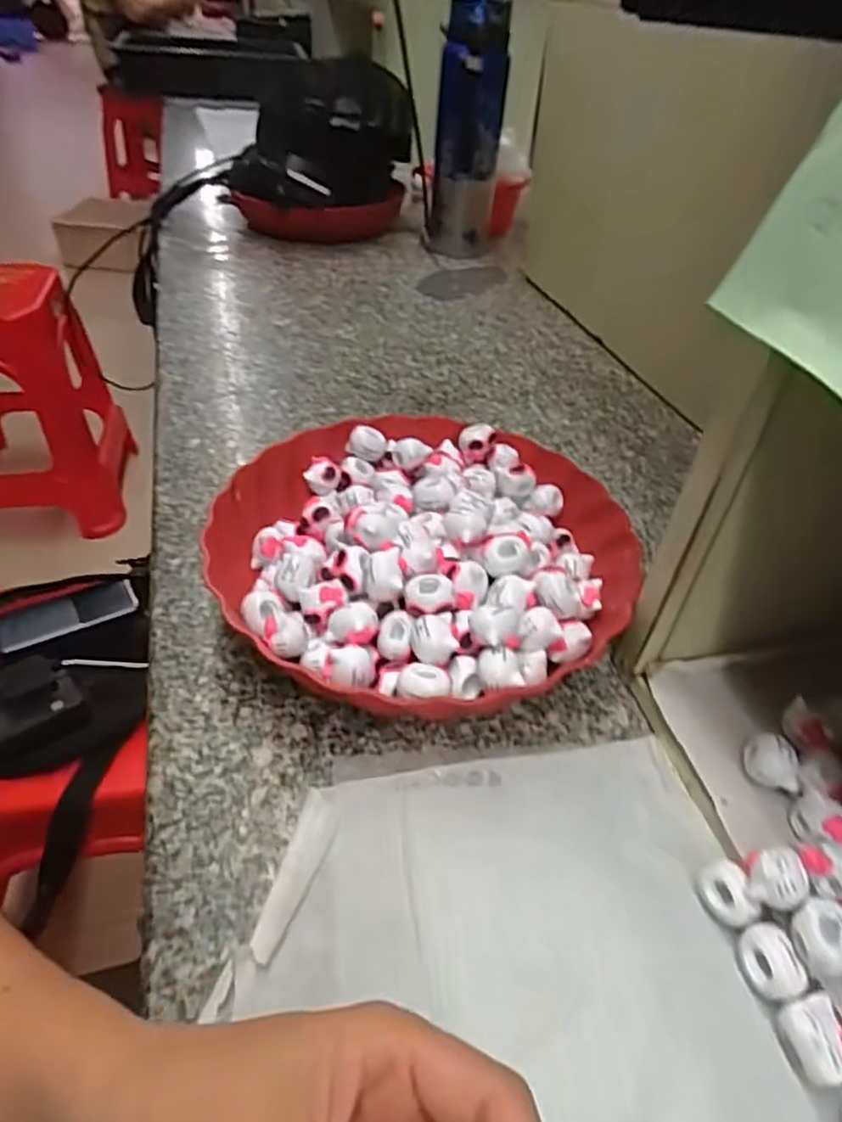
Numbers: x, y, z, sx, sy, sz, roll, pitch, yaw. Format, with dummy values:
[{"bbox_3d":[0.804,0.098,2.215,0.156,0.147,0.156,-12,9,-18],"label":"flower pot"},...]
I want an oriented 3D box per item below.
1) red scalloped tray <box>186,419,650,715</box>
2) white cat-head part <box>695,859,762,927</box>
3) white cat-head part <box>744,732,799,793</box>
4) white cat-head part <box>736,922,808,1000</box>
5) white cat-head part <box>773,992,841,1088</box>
[{"bbox_3d":[0.004,-0.009,0.398,0.231,0.061,0.223,-32,53,-33],"label":"red scalloped tray"},{"bbox_3d":[0.124,0.137,0.276,0.017,0.020,0.023,-4,42,-9],"label":"white cat-head part"},{"bbox_3d":[0.158,0.090,0.304,0.021,0.013,0.021,21,45,19],"label":"white cat-head part"},{"bbox_3d":[0.133,0.154,0.259,0.016,0.019,0.024,-7,43,-12],"label":"white cat-head part"},{"bbox_3d":[0.142,0.171,0.241,0.021,0.019,0.024,-6,43,-10],"label":"white cat-head part"}]

